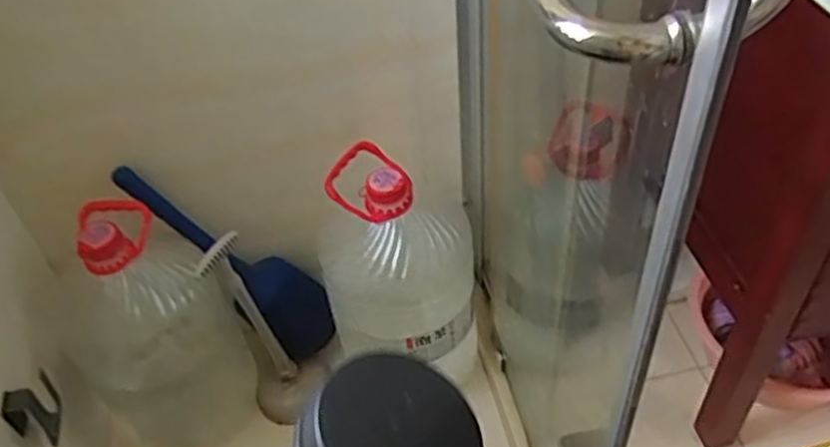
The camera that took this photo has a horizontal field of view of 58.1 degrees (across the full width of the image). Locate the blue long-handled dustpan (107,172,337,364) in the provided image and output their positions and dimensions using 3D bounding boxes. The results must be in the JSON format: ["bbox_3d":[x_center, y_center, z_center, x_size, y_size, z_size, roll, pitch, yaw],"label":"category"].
[{"bbox_3d":[-0.299,0.064,1.249,0.099,0.476,0.113,-23,34,36],"label":"blue long-handled dustpan"}]

